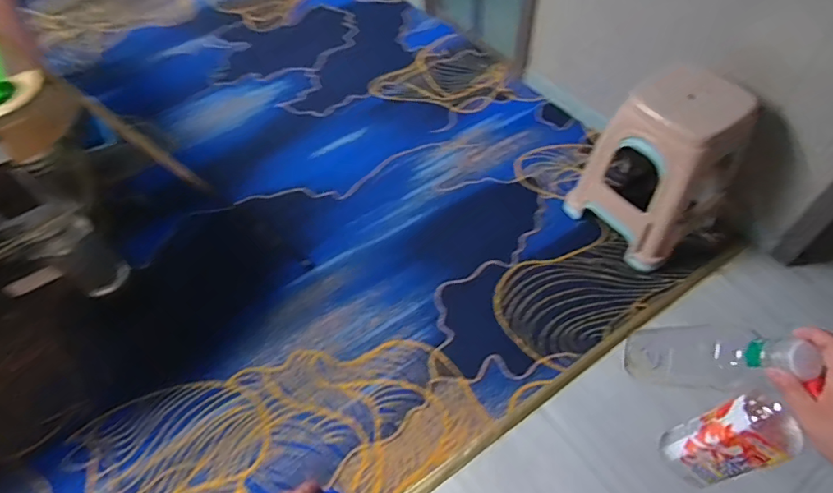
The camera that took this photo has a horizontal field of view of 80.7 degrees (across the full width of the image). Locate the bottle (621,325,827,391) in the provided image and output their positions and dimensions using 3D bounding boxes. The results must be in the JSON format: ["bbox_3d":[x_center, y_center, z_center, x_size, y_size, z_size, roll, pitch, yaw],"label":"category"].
[{"bbox_3d":[0.347,0.139,0.592,0.058,0.265,0.082,-23,82,-14],"label":"bottle"}]

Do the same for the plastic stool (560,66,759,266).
[{"bbox_3d":[0.747,-0.255,1.535,0.398,0.542,0.328,35,63,25],"label":"plastic stool"}]

